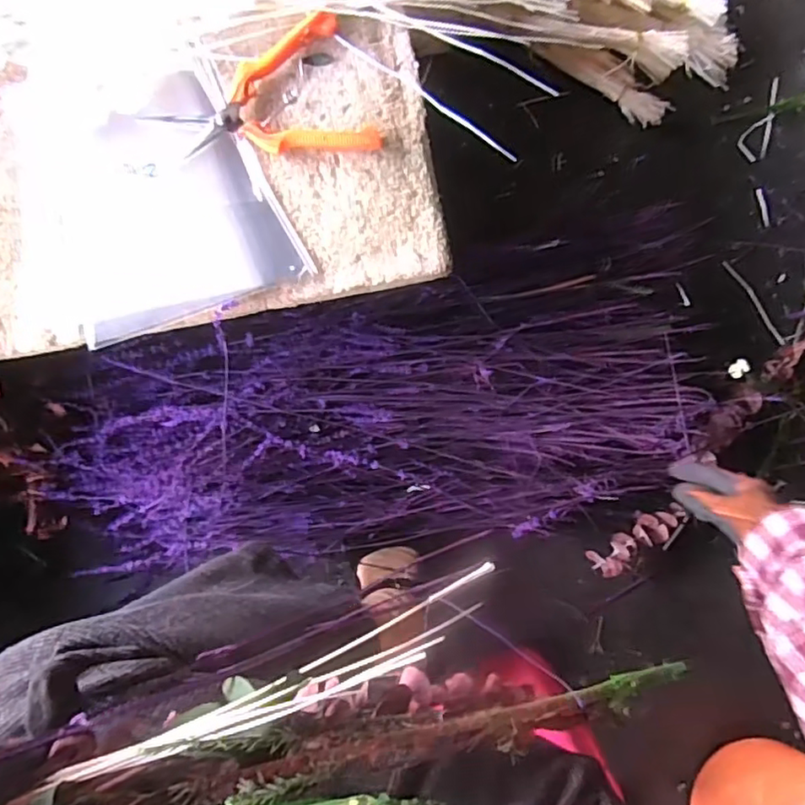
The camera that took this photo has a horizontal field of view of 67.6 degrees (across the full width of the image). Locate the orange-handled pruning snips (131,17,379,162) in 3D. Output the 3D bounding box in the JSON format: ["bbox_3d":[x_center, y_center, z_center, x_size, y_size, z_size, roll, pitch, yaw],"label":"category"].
[{"bbox_3d":[-0.118,-0.241,0.505,0.171,0.019,0.117,-22,83,-4],"label":"orange-handled pruning snips"}]

